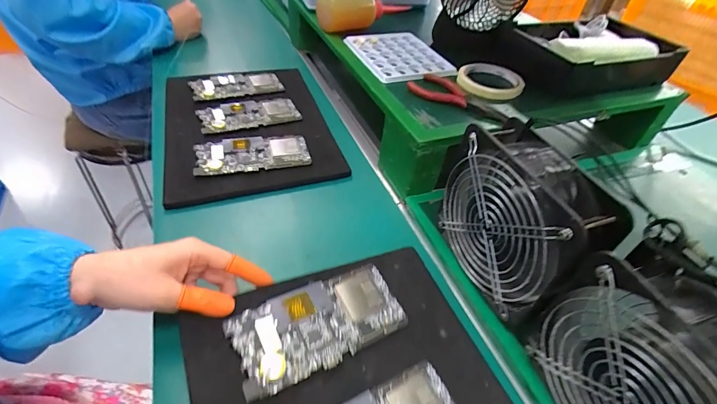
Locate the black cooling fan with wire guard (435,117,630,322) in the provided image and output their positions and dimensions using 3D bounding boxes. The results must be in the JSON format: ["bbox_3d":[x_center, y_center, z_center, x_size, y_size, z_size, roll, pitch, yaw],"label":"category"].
[{"bbox_3d":[0.144,0.022,0.345,0.056,0.151,0.157,-13,48,-18],"label":"black cooling fan with wire guard"}]

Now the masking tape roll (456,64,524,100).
[{"bbox_3d":[0.189,-0.175,0.518,0.089,0.020,0.086,16,46,10],"label":"masking tape roll"}]

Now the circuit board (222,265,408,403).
[{"bbox_3d":[-0.035,0.110,0.330,0.150,0.015,0.075,-20,51,-24],"label":"circuit board"}]

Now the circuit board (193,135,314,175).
[{"bbox_3d":[-0.152,-0.071,0.522,0.156,0.010,0.073,-9,47,-15],"label":"circuit board"}]

